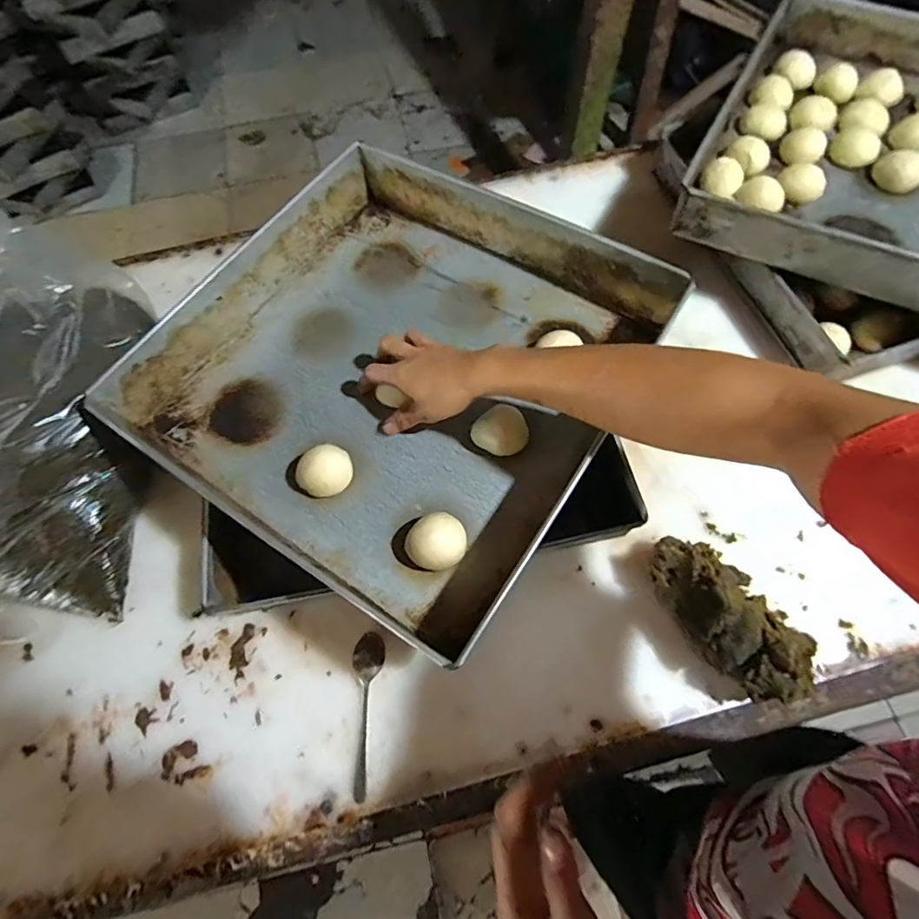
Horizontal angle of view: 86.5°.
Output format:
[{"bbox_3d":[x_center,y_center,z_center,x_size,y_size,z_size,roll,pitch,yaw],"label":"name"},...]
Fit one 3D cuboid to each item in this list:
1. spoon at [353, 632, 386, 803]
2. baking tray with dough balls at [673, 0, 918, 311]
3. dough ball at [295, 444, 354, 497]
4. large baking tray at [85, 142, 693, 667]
[{"bbox_3d":[-0.083,0.228,0.441,0.032,0.012,0.134,-4,67,2],"label":"spoon"},{"bbox_3d":[0.534,-0.342,0.555,0.460,0.070,0.410,28,71,13],"label":"baking tray with dough balls"},{"bbox_3d":[-0.127,0.010,0.462,0.045,0.028,0.050,39,74,17],"label":"dough ball"},{"bbox_3d":[-0.059,-0.094,0.495,0.408,0.090,0.407,31,72,15],"label":"large baking tray"}]

